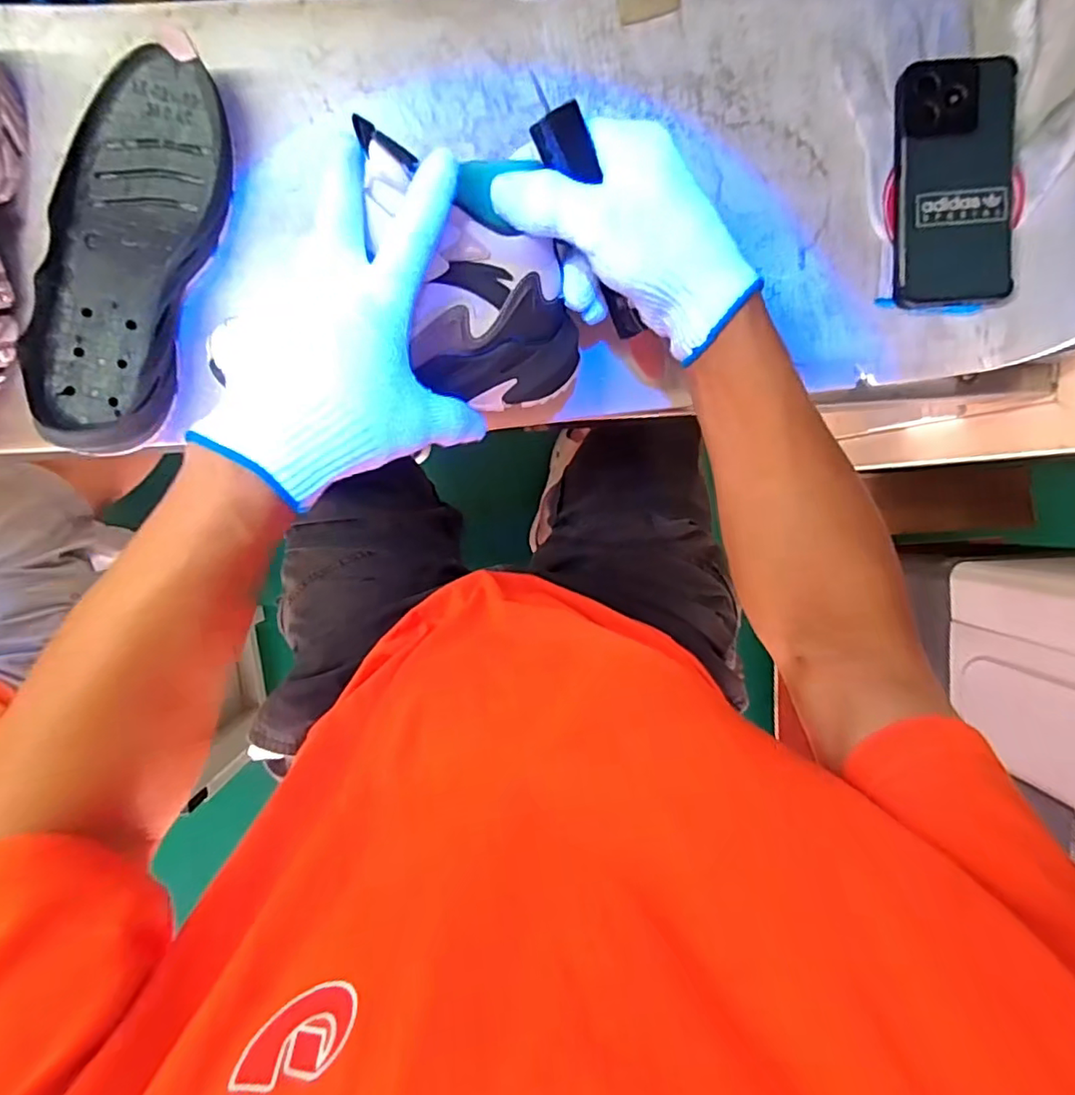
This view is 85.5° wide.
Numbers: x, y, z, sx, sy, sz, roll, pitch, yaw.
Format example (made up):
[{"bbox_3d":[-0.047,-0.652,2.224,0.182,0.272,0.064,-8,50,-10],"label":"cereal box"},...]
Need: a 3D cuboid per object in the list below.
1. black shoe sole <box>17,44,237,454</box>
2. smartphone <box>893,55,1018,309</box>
[{"bbox_3d":[-0.278,-0.195,0.392,0.096,0.036,0.259,18,94,-4],"label":"black shoe sole"},{"bbox_3d":[0.297,-0.257,0.413,0.081,0.009,0.160,-3,96,4],"label":"smartphone"}]

